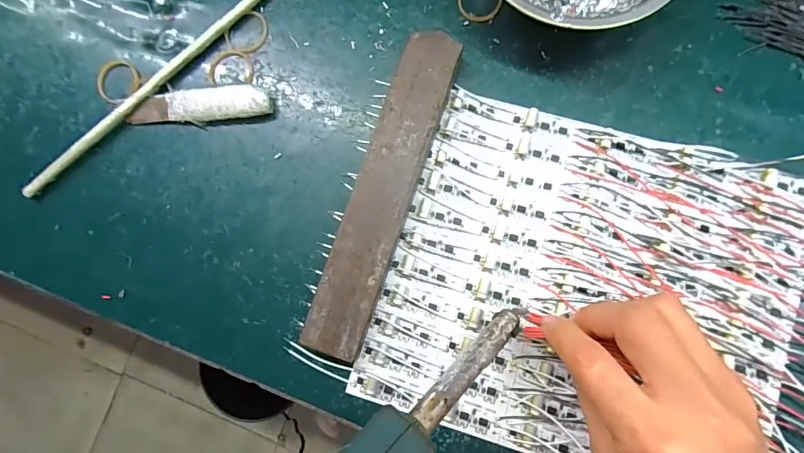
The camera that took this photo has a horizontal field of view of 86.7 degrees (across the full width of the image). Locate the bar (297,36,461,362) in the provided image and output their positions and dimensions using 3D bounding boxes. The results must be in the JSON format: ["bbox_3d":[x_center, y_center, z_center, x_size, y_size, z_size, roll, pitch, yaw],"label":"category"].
[{"bbox_3d":[-0.011,-0.021,0.257,0.037,0.017,0.196,18,85,7],"label":"bar"}]

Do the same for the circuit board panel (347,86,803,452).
[{"bbox_3d":[0.106,0.036,0.247,0.221,0.007,0.191,17,84,7],"label":"circuit board panel"}]

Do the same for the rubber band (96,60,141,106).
[{"bbox_3d":[-0.190,-0.096,0.285,0.028,0.005,0.029,-1,83,5],"label":"rubber band"}]

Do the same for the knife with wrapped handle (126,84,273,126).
[{"bbox_3d":[-0.129,-0.079,0.276,0.091,0.008,0.022,-3,82,4],"label":"knife with wrapped handle"}]

